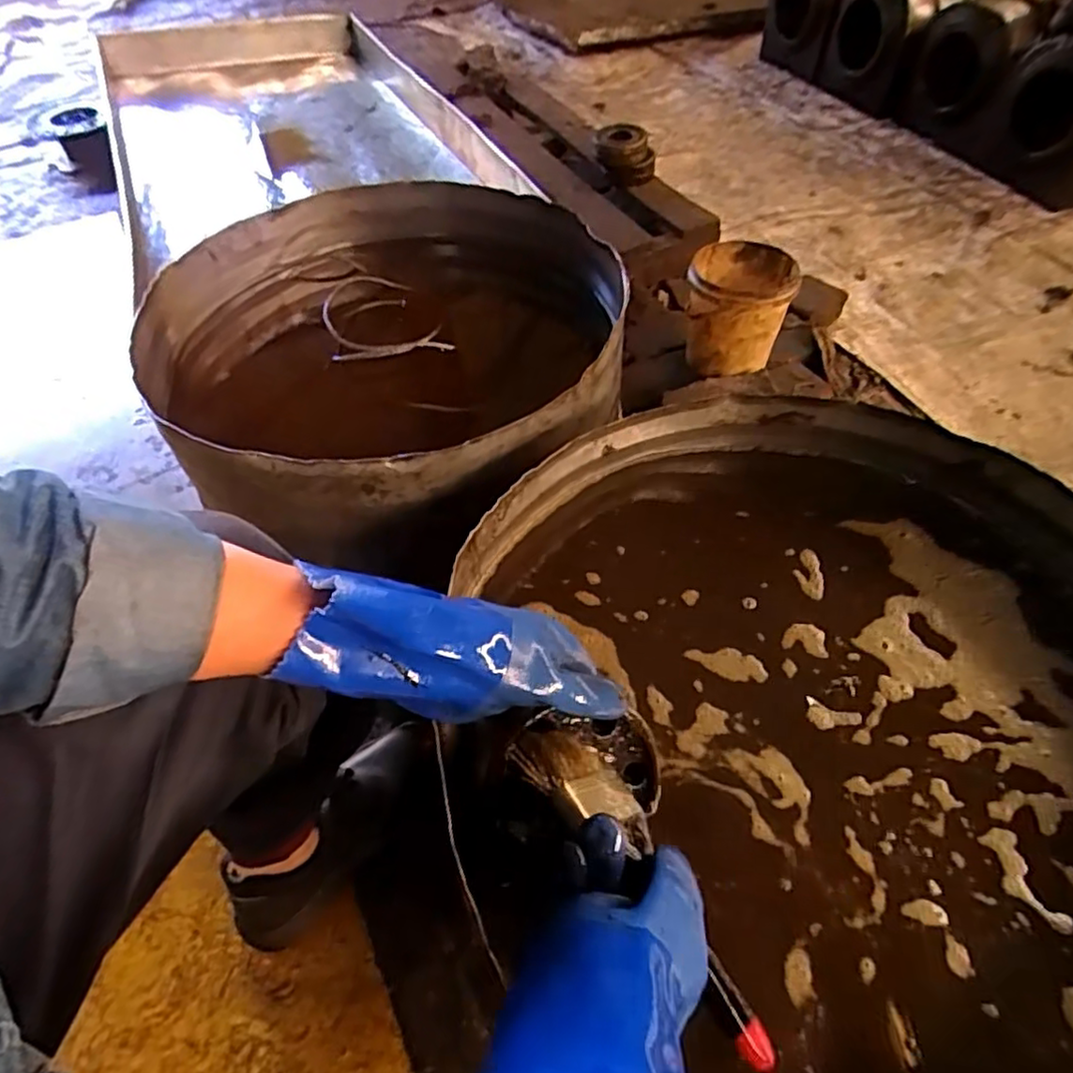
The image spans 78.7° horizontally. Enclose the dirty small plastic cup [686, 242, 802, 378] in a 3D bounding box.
[{"bbox_3d":[0.304,-0.338,1.004,0.152,0.158,0.133,11,53,12],"label":"dirty small plastic cup"}]

